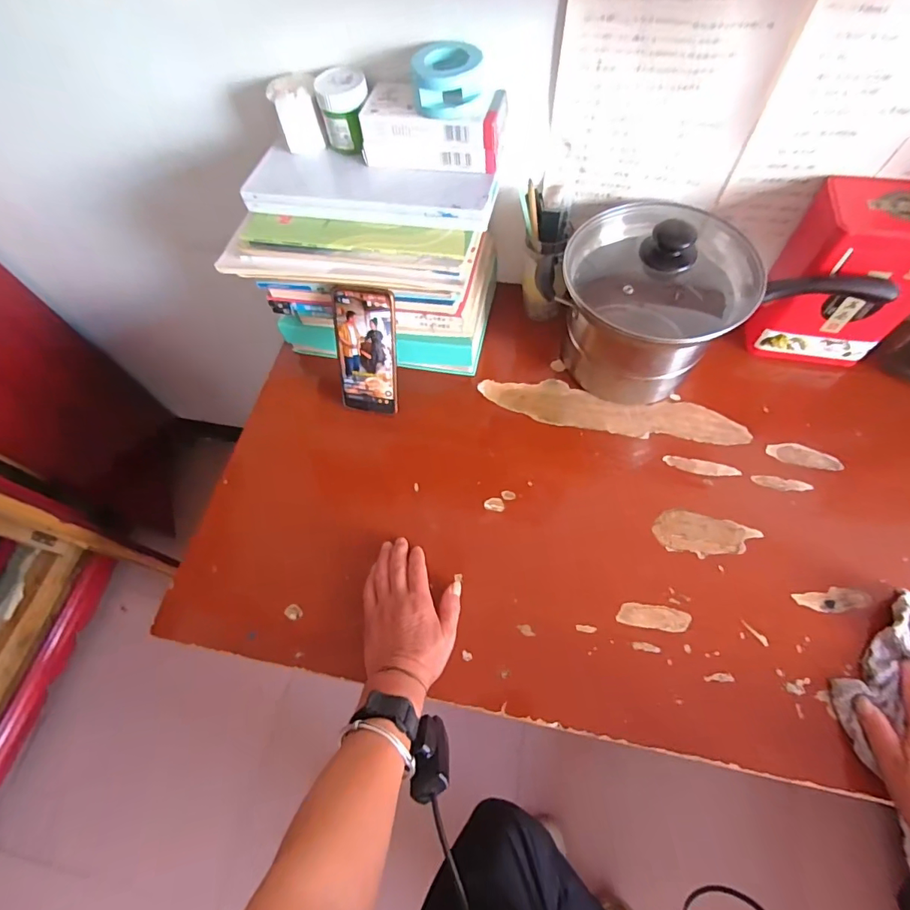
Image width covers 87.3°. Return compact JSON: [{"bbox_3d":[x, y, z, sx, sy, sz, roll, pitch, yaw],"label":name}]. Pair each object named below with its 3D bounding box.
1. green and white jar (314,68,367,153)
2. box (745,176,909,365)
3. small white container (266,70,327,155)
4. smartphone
[{"bbox_3d":[-0.122,-0.385,0.537,0.054,0.063,0.061,-12,63,-3],"label":"green and white jar"},{"bbox_3d":[0.467,-0.212,0.575,0.138,0.196,0.099,9,63,8],"label":"box"},{"bbox_3d":[-0.180,-0.391,0.549,0.054,0.061,0.049,-12,63,-3],"label":"small white container"},{"bbox_3d":[-0.112,-0.127,0.604,0.078,0.167,0.009,11,37,9],"label":"smartphone"}]

